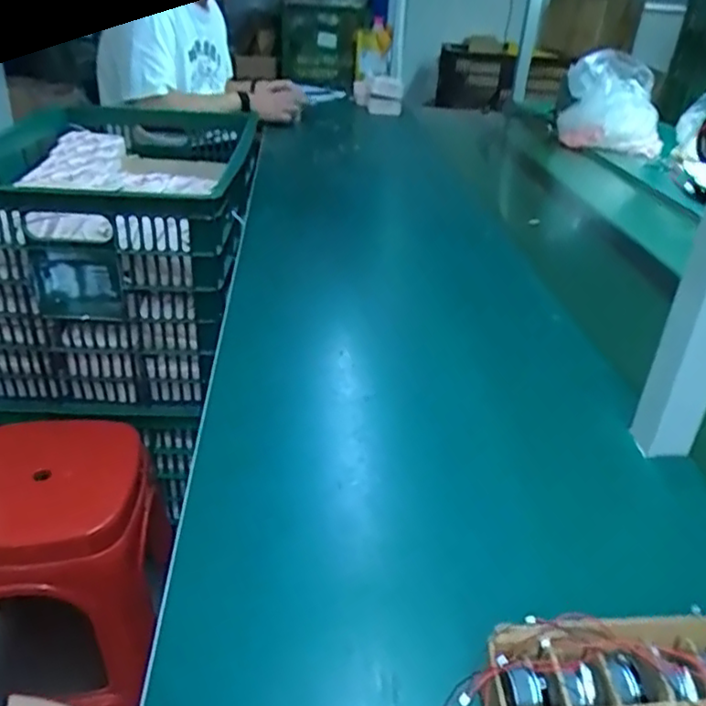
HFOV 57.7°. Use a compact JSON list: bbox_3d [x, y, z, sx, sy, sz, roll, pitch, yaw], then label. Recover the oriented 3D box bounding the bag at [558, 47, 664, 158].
[{"bbox_3d":[0.609,-0.583,1.491,0.222,0.204,0.135,6,30,4],"label":"bag"}]

